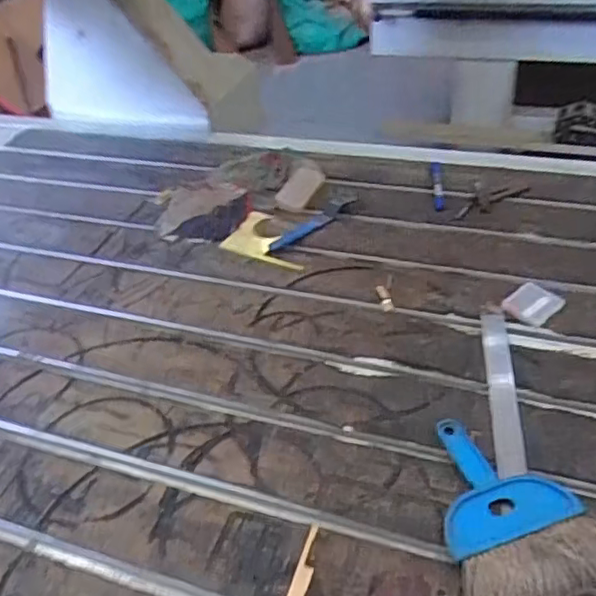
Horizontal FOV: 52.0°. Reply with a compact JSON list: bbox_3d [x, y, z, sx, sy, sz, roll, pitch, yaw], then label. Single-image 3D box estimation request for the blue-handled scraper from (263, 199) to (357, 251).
[{"bbox_3d":[0.019,-0.112,0.918,0.183,0.014,0.028,-35,48,-30],"label":"blue-handled scraper"}]

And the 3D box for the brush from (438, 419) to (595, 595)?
[{"bbox_3d":[0.183,0.182,0.547,0.138,0.024,0.183,-13,40,-8],"label":"brush"}]

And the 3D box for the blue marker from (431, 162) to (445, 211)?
[{"bbox_3d":[0.224,-0.182,0.982,0.016,0.011,0.139,1,40,8],"label":"blue marker"}]

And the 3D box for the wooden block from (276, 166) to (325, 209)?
[{"bbox_3d":[0.007,-0.180,0.993,0.054,0.017,0.118,11,43,20],"label":"wooden block"}]

